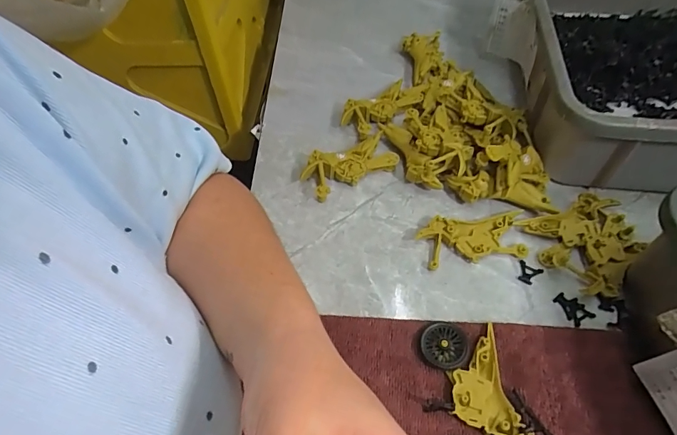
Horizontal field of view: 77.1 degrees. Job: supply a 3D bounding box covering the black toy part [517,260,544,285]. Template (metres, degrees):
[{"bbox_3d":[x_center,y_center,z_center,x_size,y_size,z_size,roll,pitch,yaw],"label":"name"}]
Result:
[{"bbox_3d":[0.170,0.050,0.378,0.020,0.004,0.020,25,58,20],"label":"black toy part"}]

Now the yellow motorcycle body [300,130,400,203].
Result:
[{"bbox_3d":[0.011,-0.054,0.446,0.093,0.026,0.047,-23,55,-14],"label":"yellow motorcycle body"}]

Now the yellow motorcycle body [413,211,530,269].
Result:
[{"bbox_3d":[0.124,0.020,0.395,0.095,0.015,0.048,-7,53,-2],"label":"yellow motorcycle body"}]

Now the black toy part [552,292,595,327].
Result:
[{"bbox_3d":[0.198,0.076,0.359,0.020,0.004,0.029,-26,56,-16],"label":"black toy part"}]

